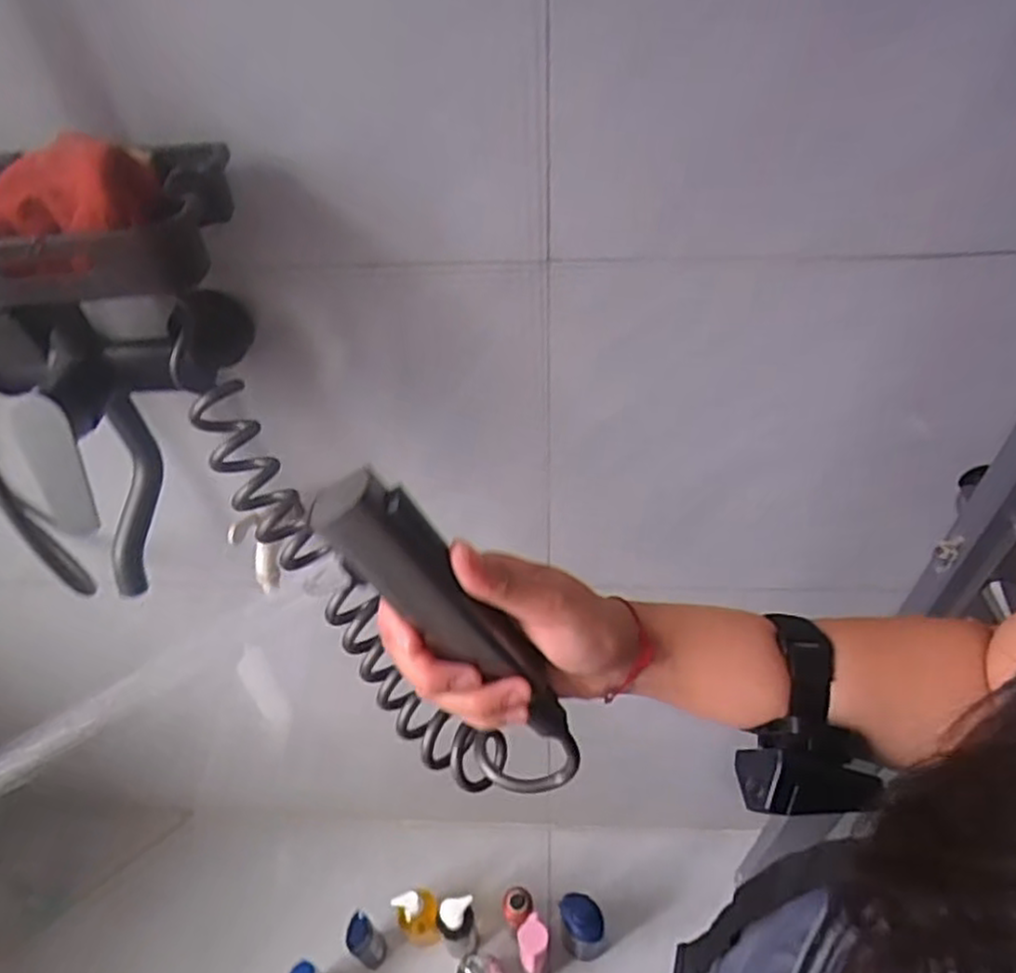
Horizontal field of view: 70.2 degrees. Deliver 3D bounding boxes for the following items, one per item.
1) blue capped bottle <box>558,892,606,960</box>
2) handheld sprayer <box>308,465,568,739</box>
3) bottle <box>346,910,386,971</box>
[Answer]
[{"bbox_3d":[0.118,0.711,1.168,0.074,0.185,0.057,28,54,27],"label":"blue capped bottle"},{"bbox_3d":[-0.020,0.062,0.338,0.031,0.180,0.027,-19,35,32],"label":"handheld sprayer"},{"bbox_3d":[-0.231,0.756,1.191,0.054,0.168,0.052,-2,47,2],"label":"bottle"}]

